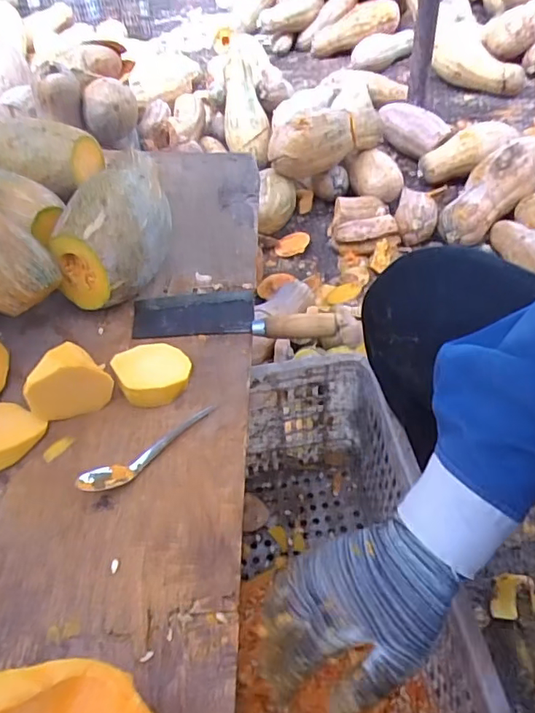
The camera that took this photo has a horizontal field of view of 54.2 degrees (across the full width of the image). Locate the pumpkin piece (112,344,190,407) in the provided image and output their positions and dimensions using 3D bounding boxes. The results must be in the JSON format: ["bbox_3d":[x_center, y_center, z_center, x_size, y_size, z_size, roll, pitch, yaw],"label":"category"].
[{"bbox_3d":[-0.124,0.016,0.572,0.078,0.038,0.072,-2,48,2],"label":"pumpkin piece"}]

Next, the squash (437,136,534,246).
[{"bbox_3d":[0.549,-0.404,1.232,0.141,0.098,0.409,27,56,25],"label":"squash"}]

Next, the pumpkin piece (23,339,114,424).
[{"bbox_3d":[-0.207,0.024,0.550,0.084,0.077,0.057,-14,49,-8],"label":"pumpkin piece"}]

